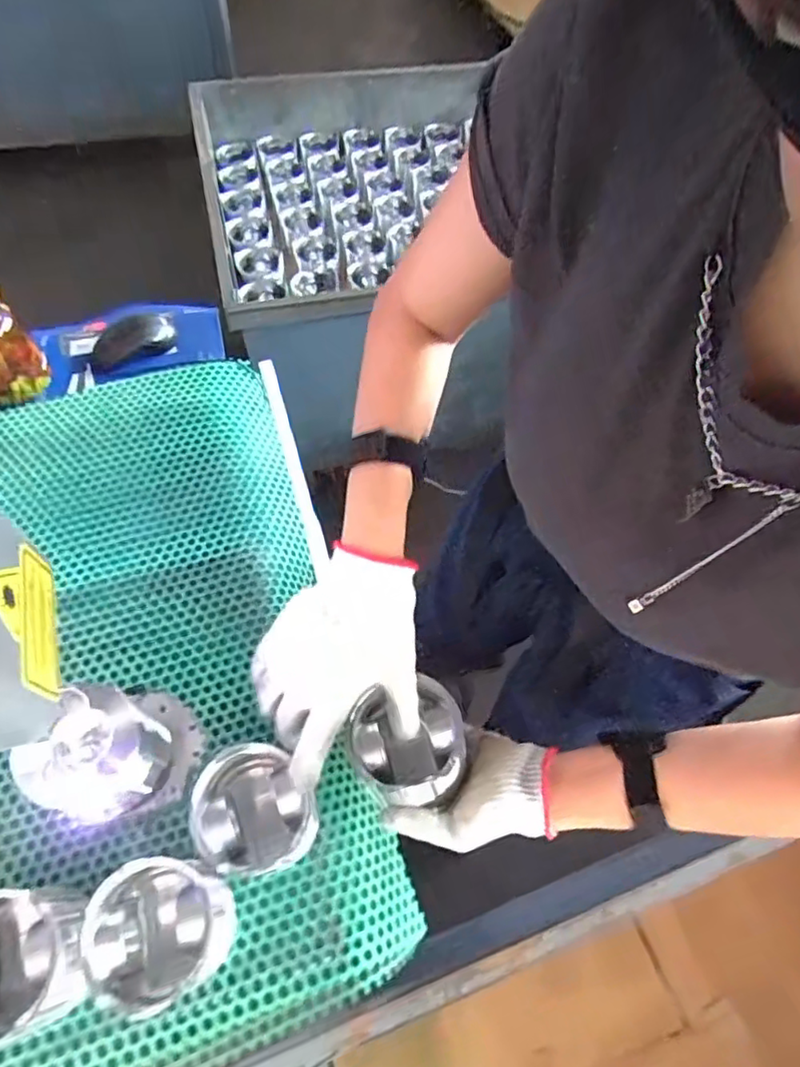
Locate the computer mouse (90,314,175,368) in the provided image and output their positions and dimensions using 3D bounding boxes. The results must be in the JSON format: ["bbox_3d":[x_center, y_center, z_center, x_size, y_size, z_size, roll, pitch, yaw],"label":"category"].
[{"bbox_3d":[-0.369,-0.268,0.831,0.115,0.029,0.055,-38,69,-20],"label":"computer mouse"}]

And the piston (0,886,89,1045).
[{"bbox_3d":[-0.280,0.314,0.447,0.096,0.069,0.095,1,61,-2],"label":"piston"}]

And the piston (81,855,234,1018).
[{"bbox_3d":[-0.178,0.302,0.462,0.095,0.079,0.095,1,61,-2],"label":"piston"}]

